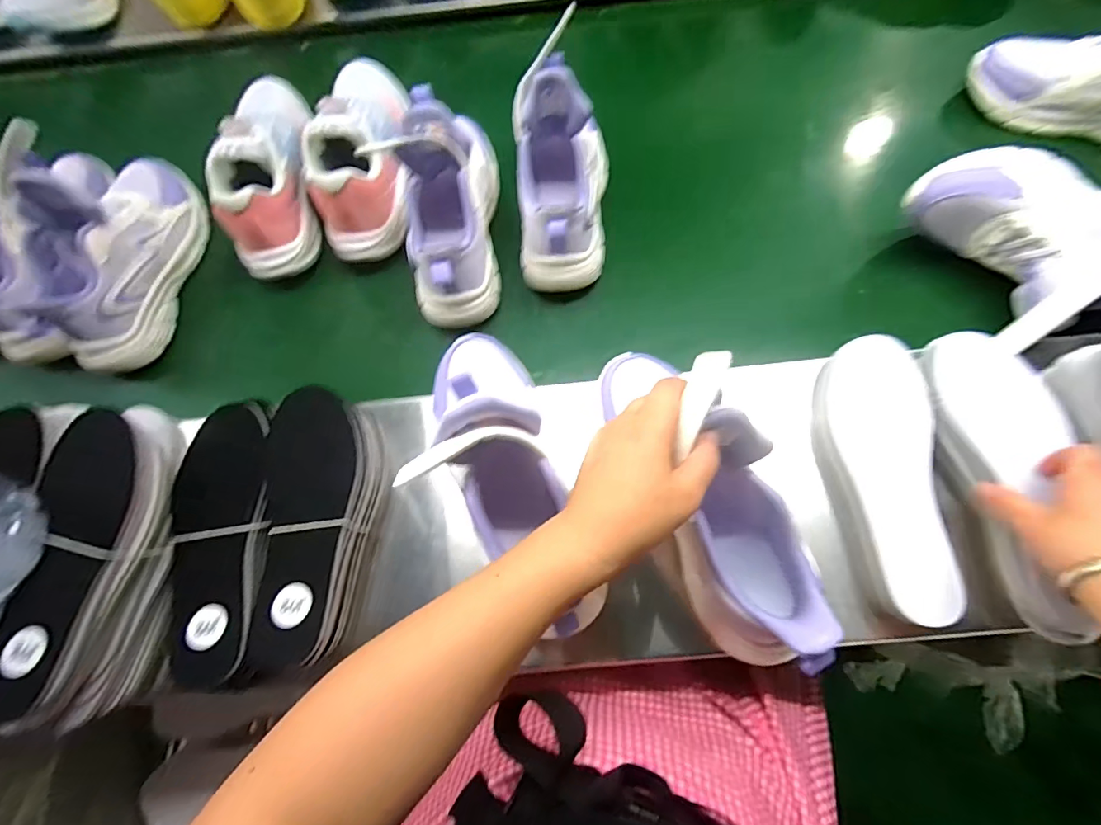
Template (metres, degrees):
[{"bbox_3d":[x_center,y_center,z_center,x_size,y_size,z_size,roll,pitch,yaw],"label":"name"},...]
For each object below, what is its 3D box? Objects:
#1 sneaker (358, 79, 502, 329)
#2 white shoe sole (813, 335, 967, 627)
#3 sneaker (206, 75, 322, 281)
[{"bbox_3d":[-0.111,-0.216,0.488,0.101,0.128,0.226,-3,72,1],"label":"sneaker"},{"bbox_3d":[0.270,0.047,0.401,0.081,0.032,0.221,-1,72,2],"label":"white shoe sole"},{"bbox_3d":[-0.301,-0.268,0.528,0.078,0.101,0.256,-5,72,1],"label":"sneaker"}]

